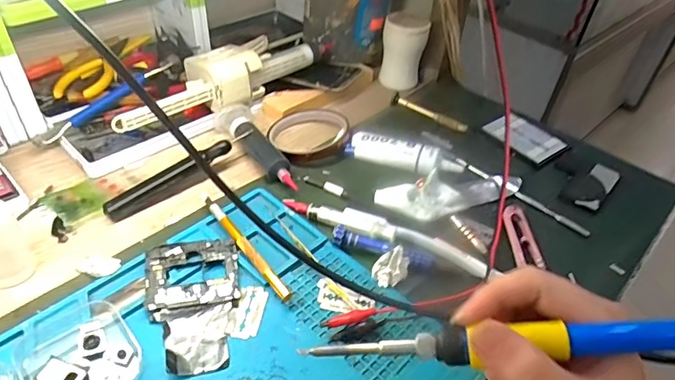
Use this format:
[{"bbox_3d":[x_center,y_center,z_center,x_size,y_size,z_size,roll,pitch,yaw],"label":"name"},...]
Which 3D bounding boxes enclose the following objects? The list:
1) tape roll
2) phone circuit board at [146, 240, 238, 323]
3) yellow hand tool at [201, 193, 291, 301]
[{"bbox_3d":[-0.029,-0.061,0.507,0.082,0.023,0.082,4,42,-3],"label":"tape roll"},{"bbox_3d":[-0.108,0.064,0.358,0.066,0.007,0.059,-7,44,-14],"label":"phone circuit board"},{"bbox_3d":[-0.077,0.042,0.384,0.009,0.010,0.127,-26,52,-31],"label":"yellow hand tool"}]

